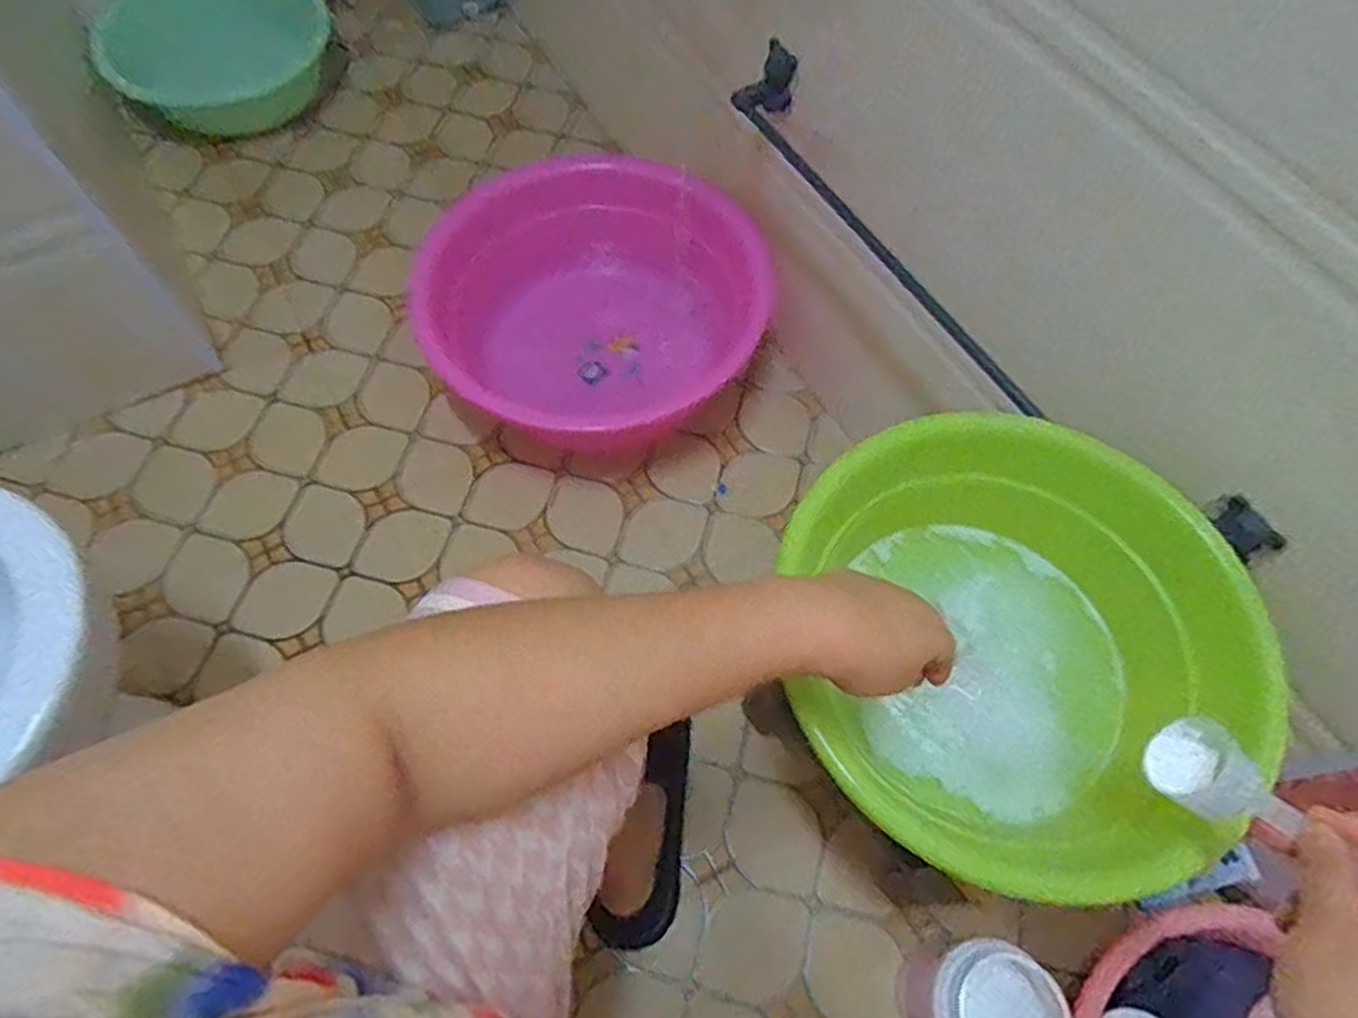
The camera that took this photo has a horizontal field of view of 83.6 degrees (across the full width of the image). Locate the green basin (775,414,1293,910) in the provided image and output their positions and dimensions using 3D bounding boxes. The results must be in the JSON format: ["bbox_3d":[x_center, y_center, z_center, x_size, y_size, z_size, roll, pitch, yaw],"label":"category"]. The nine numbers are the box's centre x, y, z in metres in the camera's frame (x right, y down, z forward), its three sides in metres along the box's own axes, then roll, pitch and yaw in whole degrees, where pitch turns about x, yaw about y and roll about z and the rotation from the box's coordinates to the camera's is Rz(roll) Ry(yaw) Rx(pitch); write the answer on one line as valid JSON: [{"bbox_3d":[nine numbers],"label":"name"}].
[{"bbox_3d":[0.247,0.105,0.582,0.324,0.116,0.335,1,63,-2],"label":"green basin"}]

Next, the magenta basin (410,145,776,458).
[{"bbox_3d":[-0.124,-0.271,1.013,0.386,0.203,0.416,1,63,-2],"label":"magenta basin"}]

